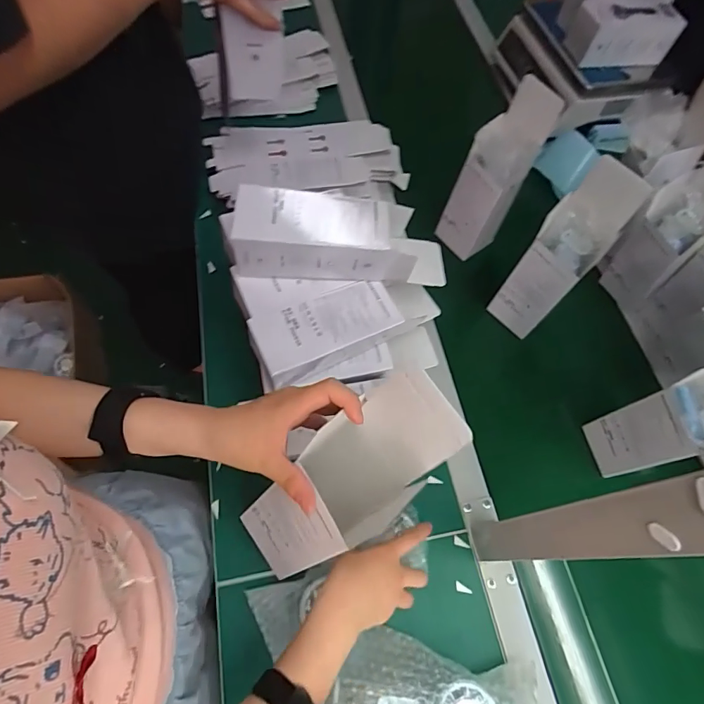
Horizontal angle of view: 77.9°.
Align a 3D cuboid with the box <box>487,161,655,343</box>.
[{"bbox_3d":[0.264,-0.118,0.562,0.072,0.241,0.068,40,68,15],"label":"box"}]

